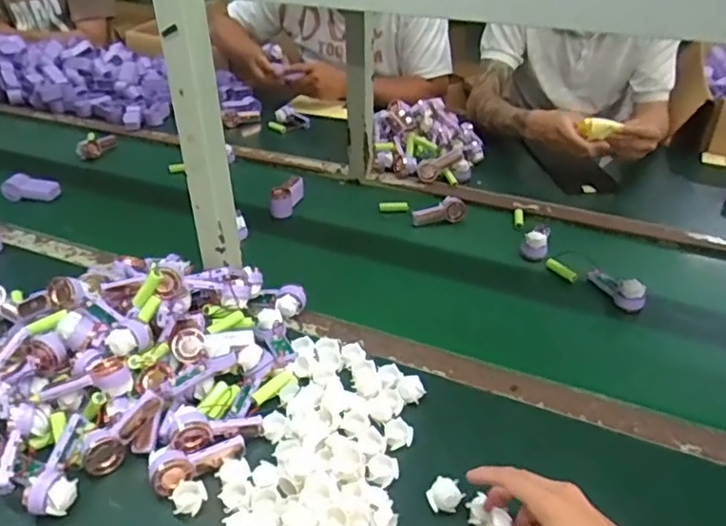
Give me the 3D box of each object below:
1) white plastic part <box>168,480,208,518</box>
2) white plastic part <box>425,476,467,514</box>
[{"bbox_3d":[-0.167,0.222,0.559,0.031,0.010,0.031,0,34,0],"label":"white plastic part"},{"bbox_3d":[0.076,0.219,0.549,0.028,0.032,0.026,-17,37,-23],"label":"white plastic part"}]

